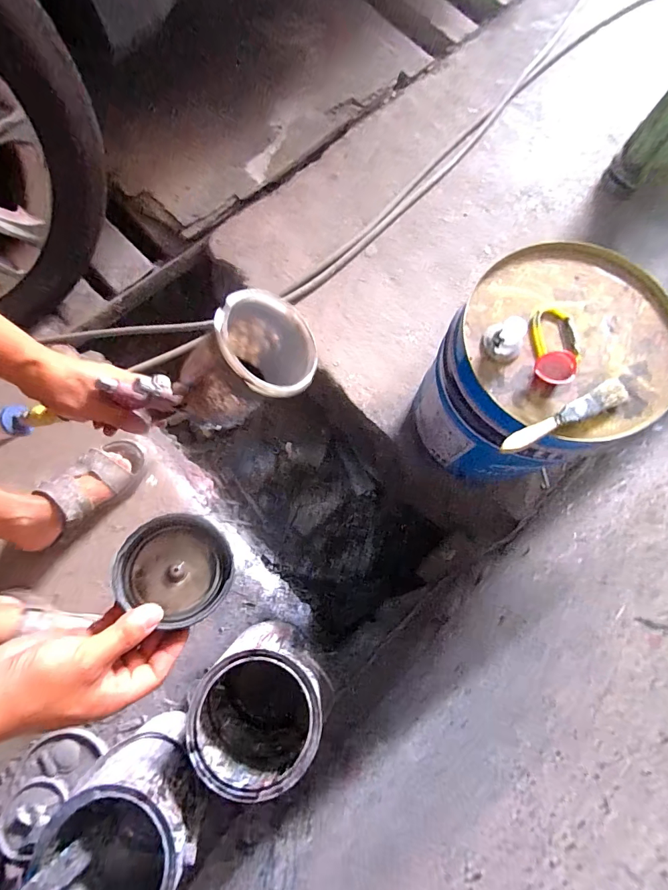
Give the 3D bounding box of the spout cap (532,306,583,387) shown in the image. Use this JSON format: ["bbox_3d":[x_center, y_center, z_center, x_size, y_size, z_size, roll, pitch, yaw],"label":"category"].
[{"bbox_3d":[0.262,-0.118,0.447,0.051,0.028,0.105,7,76,1],"label":"spout cap"}]

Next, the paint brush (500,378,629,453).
[{"bbox_3d":[0.257,-0.029,0.429,0.162,0.014,0.026,-28,78,-7],"label":"paint brush"}]

